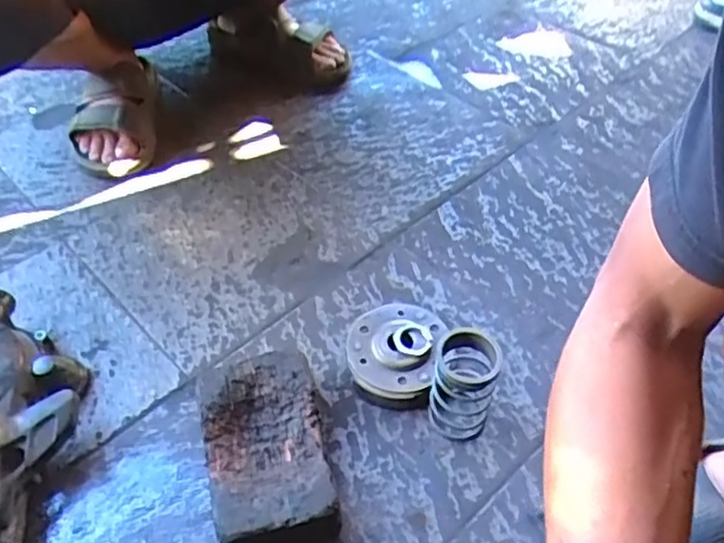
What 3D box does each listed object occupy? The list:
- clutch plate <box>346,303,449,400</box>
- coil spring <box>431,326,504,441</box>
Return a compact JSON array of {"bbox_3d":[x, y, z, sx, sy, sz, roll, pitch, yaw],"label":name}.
[{"bbox_3d":[0.034,0.081,0.682,0.095,0.037,0.119,13,50,13],"label":"clutch plate"},{"bbox_3d":[0.095,0.108,0.611,0.057,0.111,0.056,-1,48,1],"label":"coil spring"}]

